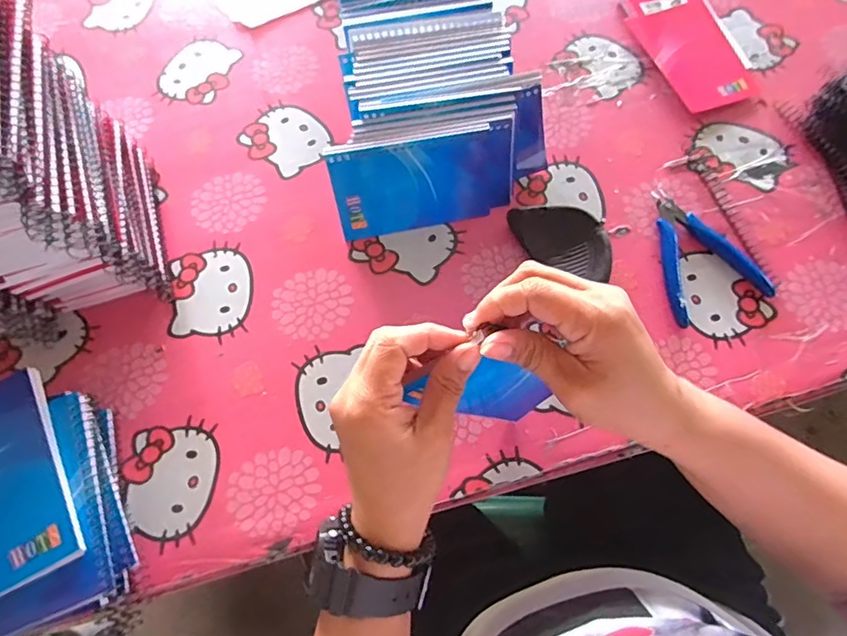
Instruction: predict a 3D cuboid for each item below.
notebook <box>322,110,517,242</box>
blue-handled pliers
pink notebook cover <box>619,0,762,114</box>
[{"bbox_3d":[0.003,-0.115,0.431,0.152,0.082,0.010,-11,42,-1],"label":"notebook"},{"bbox_3d":[0.231,-0.059,0.440,0.086,0.015,0.118,-17,70,-6],"label":"blue-handled pliers"},{"bbox_3d":[0.268,-0.282,0.522,0.093,0.014,0.166,-20,70,-7],"label":"pink notebook cover"}]

